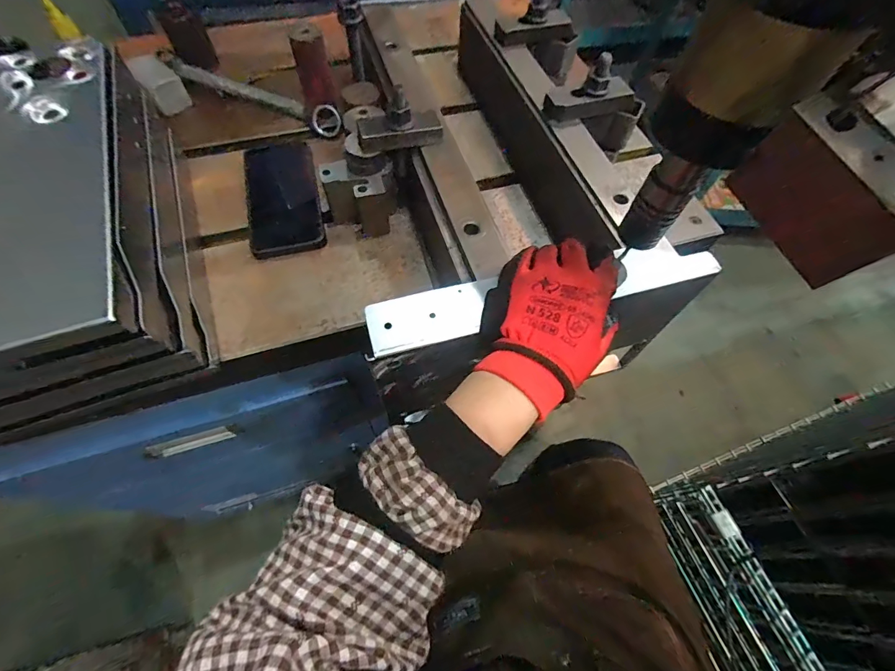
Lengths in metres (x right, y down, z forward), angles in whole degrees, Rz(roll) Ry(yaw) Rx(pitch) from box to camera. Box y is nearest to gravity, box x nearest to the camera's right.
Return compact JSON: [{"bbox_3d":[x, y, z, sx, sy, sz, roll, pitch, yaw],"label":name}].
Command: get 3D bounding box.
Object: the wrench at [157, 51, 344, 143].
[{"bbox_3d":[-0.272,-0.330,0.542,0.298,0.029,0.034,25,63,10],"label":"wrench"}]

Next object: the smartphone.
[{"bbox_3d":[-0.191,-0.164,0.467,0.080,0.013,0.165,-14,70,-7],"label":"smartphone"}]

